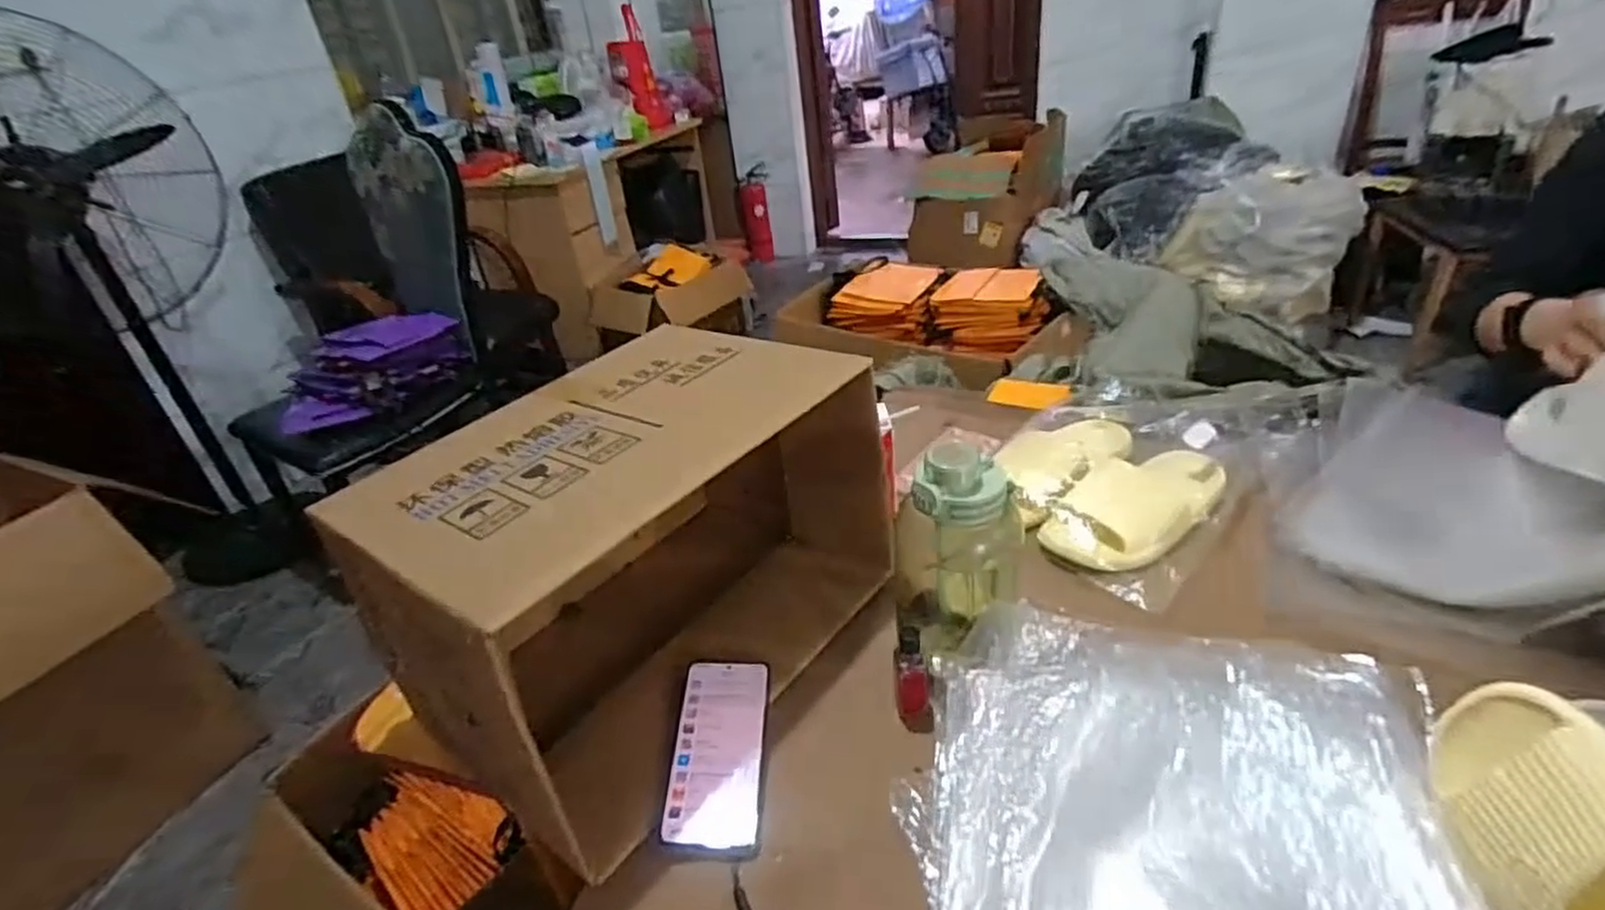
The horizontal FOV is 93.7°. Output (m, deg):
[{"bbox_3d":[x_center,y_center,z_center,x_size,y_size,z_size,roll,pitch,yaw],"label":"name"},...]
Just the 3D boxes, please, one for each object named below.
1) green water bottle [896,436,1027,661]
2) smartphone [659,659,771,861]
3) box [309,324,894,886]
[{"bbox_3d":[0.131,0.069,0.656,0.099,0.192,0.097,-4,32,6],"label":"green water bottle"},{"bbox_3d":[-0.067,0.241,0.616,0.075,0.004,0.163,3,41,-1],"label":"smartphone"},{"bbox_3d":[-0.132,0.070,0.704,0.295,0.237,0.459,20,41,36],"label":"box"}]

